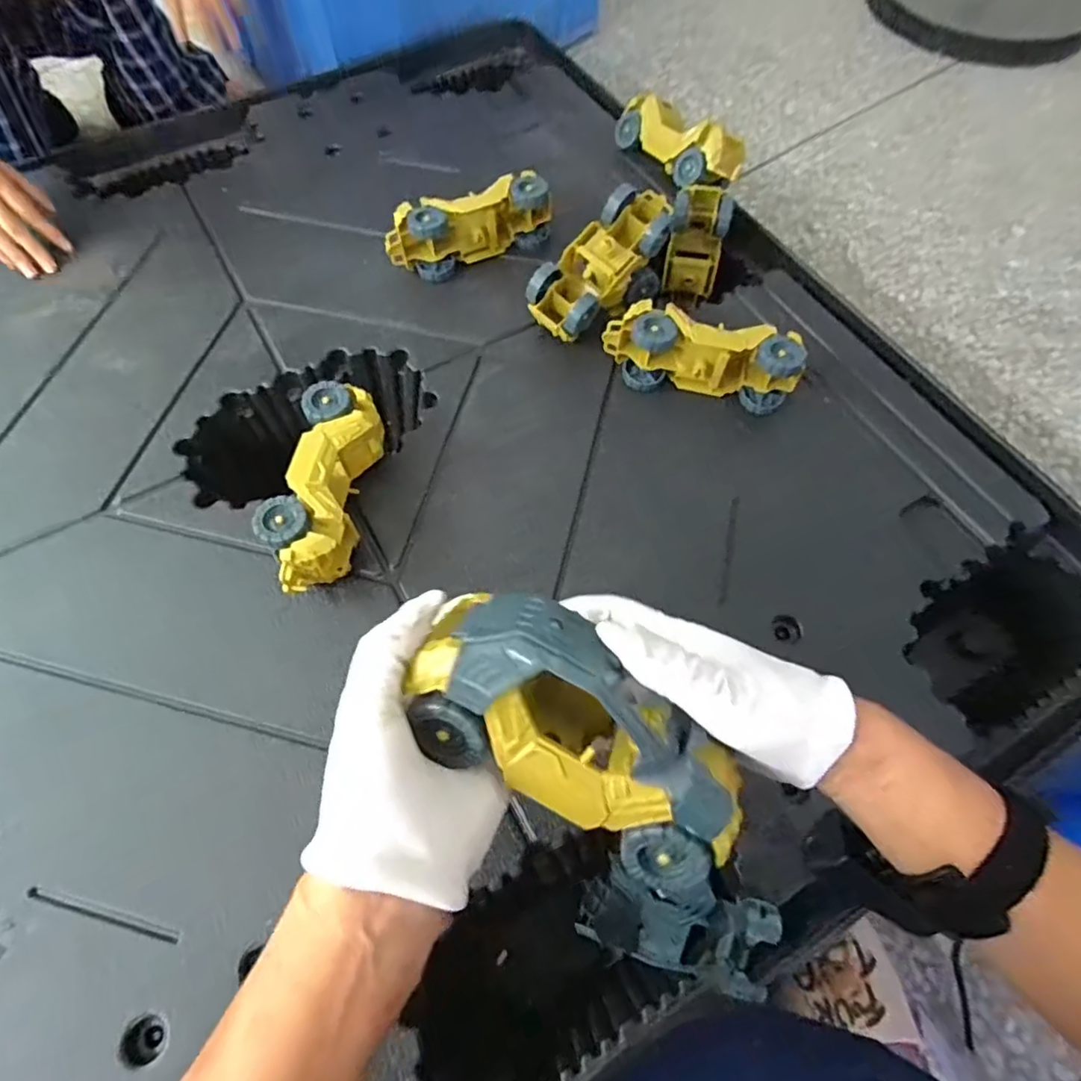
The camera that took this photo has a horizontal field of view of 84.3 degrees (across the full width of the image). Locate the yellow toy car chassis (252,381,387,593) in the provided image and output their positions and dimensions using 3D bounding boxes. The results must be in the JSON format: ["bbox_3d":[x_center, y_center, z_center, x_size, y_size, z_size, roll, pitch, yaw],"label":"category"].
[{"bbox_3d":[-0.173,-0.041,0.486,0.060,0.062,0.170,9,65,3],"label":"yellow toy car chassis"}]

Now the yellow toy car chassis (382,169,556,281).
[{"bbox_3d":[-0.072,-0.334,0.630,0.179,0.062,0.058,-24,68,-11],"label":"yellow toy car chassis"}]

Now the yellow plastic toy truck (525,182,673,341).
[{"bbox_3d":[0.065,-0.271,0.588,0.173,0.078,0.065,-41,72,-17],"label":"yellow plastic toy truck"}]

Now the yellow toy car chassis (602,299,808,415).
[{"bbox_3d":[0.148,-0.170,0.551,0.175,0.057,0.053,14,66,6],"label":"yellow toy car chassis"}]

